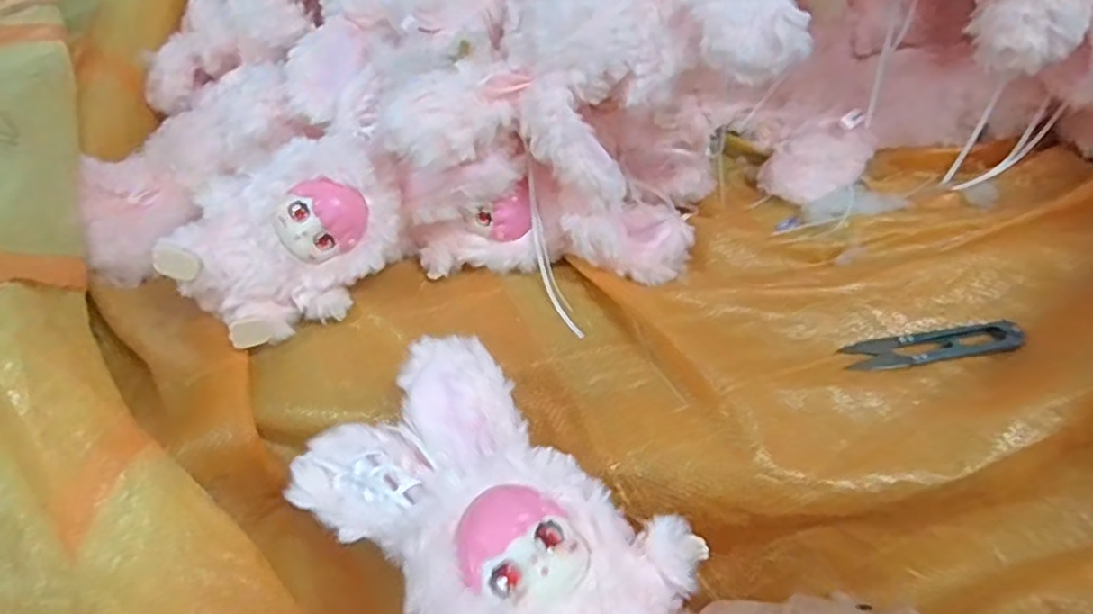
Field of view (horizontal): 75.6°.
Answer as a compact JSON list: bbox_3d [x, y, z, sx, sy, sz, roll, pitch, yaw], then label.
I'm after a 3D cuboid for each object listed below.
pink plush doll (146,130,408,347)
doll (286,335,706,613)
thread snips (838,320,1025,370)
[{"bbox_3d":[-0.163,-0.039,0.459,0.149,0.105,0.058,-26,48,-19],"label":"pink plush doll"},{"bbox_3d":[-0.020,0.104,0.311,0.110,0.052,0.223,-32,46,-23],"label":"doll"},{"bbox_3d":[0.228,0.023,0.417,0.100,0.008,0.023,-6,45,1],"label":"thread snips"}]

